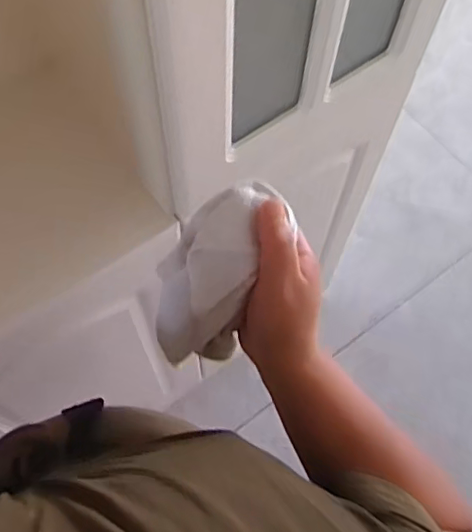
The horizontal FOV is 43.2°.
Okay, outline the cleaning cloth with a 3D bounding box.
[{"bbox_3d":[-0.022,0.021,0.458,0.063,0.182,0.055,35,39,14],"label":"cleaning cloth"}]

